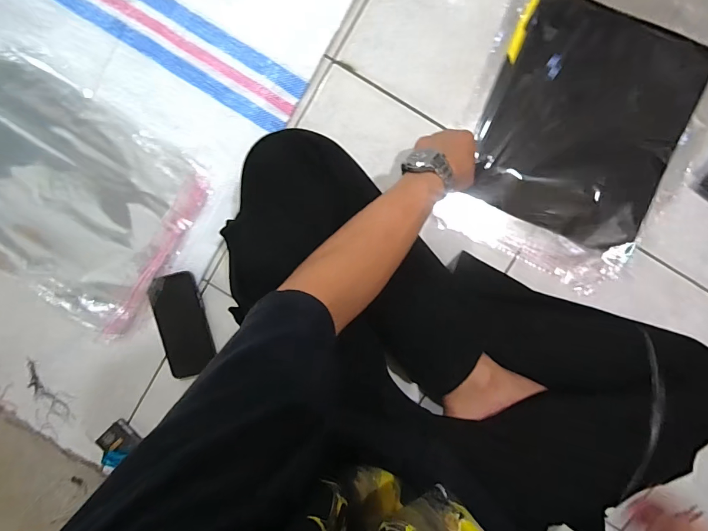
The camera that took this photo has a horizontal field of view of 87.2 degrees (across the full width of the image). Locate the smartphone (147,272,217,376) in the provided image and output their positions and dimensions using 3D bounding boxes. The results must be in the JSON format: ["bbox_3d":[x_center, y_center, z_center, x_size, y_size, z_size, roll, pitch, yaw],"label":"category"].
[{"bbox_3d":[-0.281,0.098,0.608,0.077,0.011,0.167,-12,94,4],"label":"smartphone"}]

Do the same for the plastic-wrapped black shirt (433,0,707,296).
[{"bbox_3d":[0.328,-0.182,0.537,0.336,0.041,0.384,25,96,1],"label":"plastic-wrapped black shirt"}]

